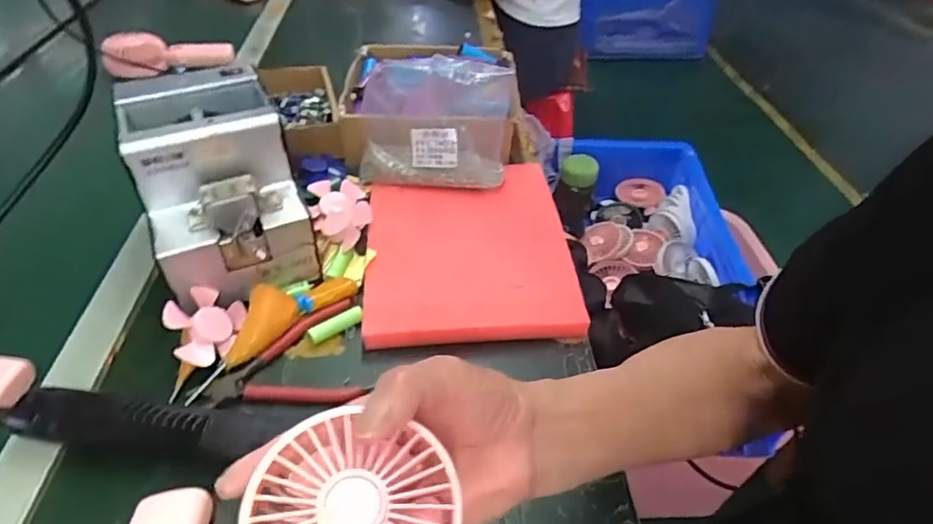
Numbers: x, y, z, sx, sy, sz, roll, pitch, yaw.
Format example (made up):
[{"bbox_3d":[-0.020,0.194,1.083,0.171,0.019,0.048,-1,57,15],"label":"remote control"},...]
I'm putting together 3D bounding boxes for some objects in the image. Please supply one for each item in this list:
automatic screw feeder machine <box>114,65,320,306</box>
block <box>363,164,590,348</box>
[{"bbox_3d":[-0.226,-0.072,0.520,0.122,0.144,0.165,-18,45,-19],"label":"automatic screw feeder machine"},{"bbox_3d":[0.002,-0.015,0.566,0.195,0.028,0.220,-3,43,-4],"label":"block"}]

